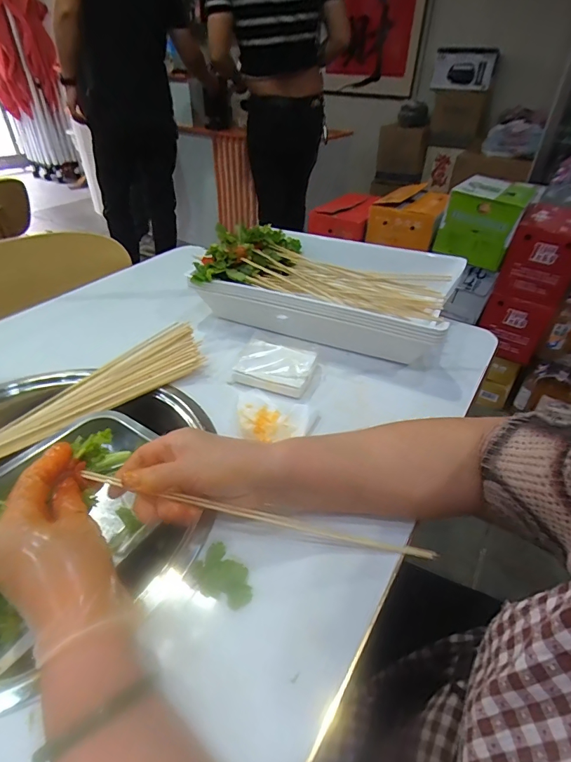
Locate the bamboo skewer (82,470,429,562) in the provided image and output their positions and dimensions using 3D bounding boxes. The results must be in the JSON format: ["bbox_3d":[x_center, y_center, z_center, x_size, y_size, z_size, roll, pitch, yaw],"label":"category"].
[{"bbox_3d":[-0.016,0.121,0.364,0.315,0.009,0.007,15,42,-4],"label":"bamboo skewer"}]

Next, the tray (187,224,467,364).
[{"bbox_3d":[0.081,-0.165,0.677,0.367,0.112,0.270,17,41,16],"label":"tray"}]

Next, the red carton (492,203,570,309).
[{"bbox_3d":[0.872,-0.435,1.384,0.204,0.219,0.310,22,43,24],"label":"red carton"}]

